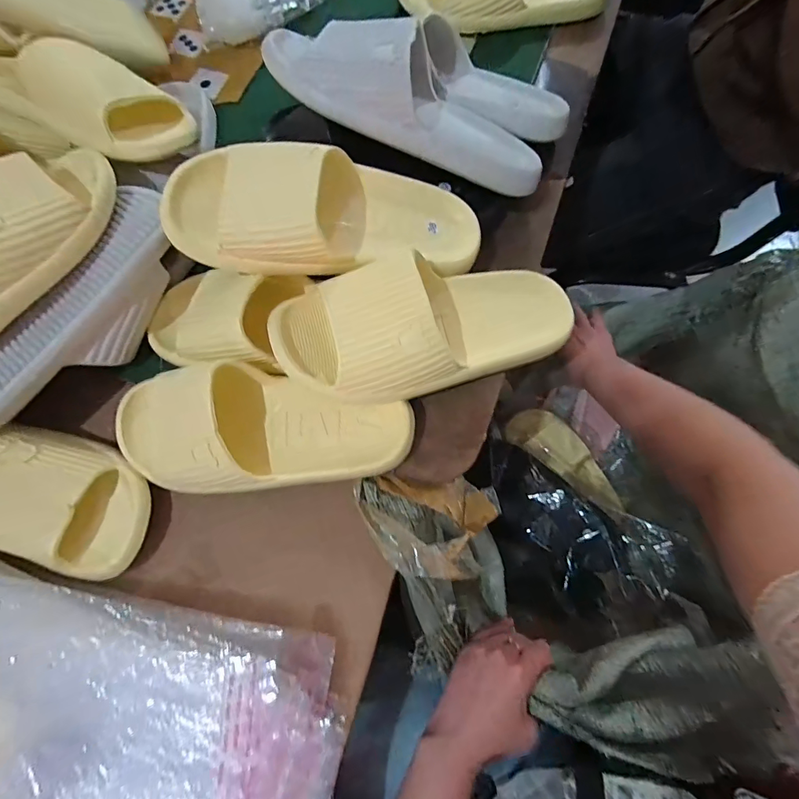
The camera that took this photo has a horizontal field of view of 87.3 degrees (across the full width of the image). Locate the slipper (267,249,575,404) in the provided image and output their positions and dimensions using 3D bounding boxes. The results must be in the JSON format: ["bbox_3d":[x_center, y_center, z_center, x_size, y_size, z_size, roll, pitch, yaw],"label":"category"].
[{"bbox_3d":[0.033,-0.059,0.332,0.254,0.058,0.110,-10,73,-17],"label":"slipper"}]

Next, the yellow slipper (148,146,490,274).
[{"bbox_3d":[-0.050,-0.148,0.338,0.253,0.073,0.096,-5,72,-21],"label":"yellow slipper"}]

